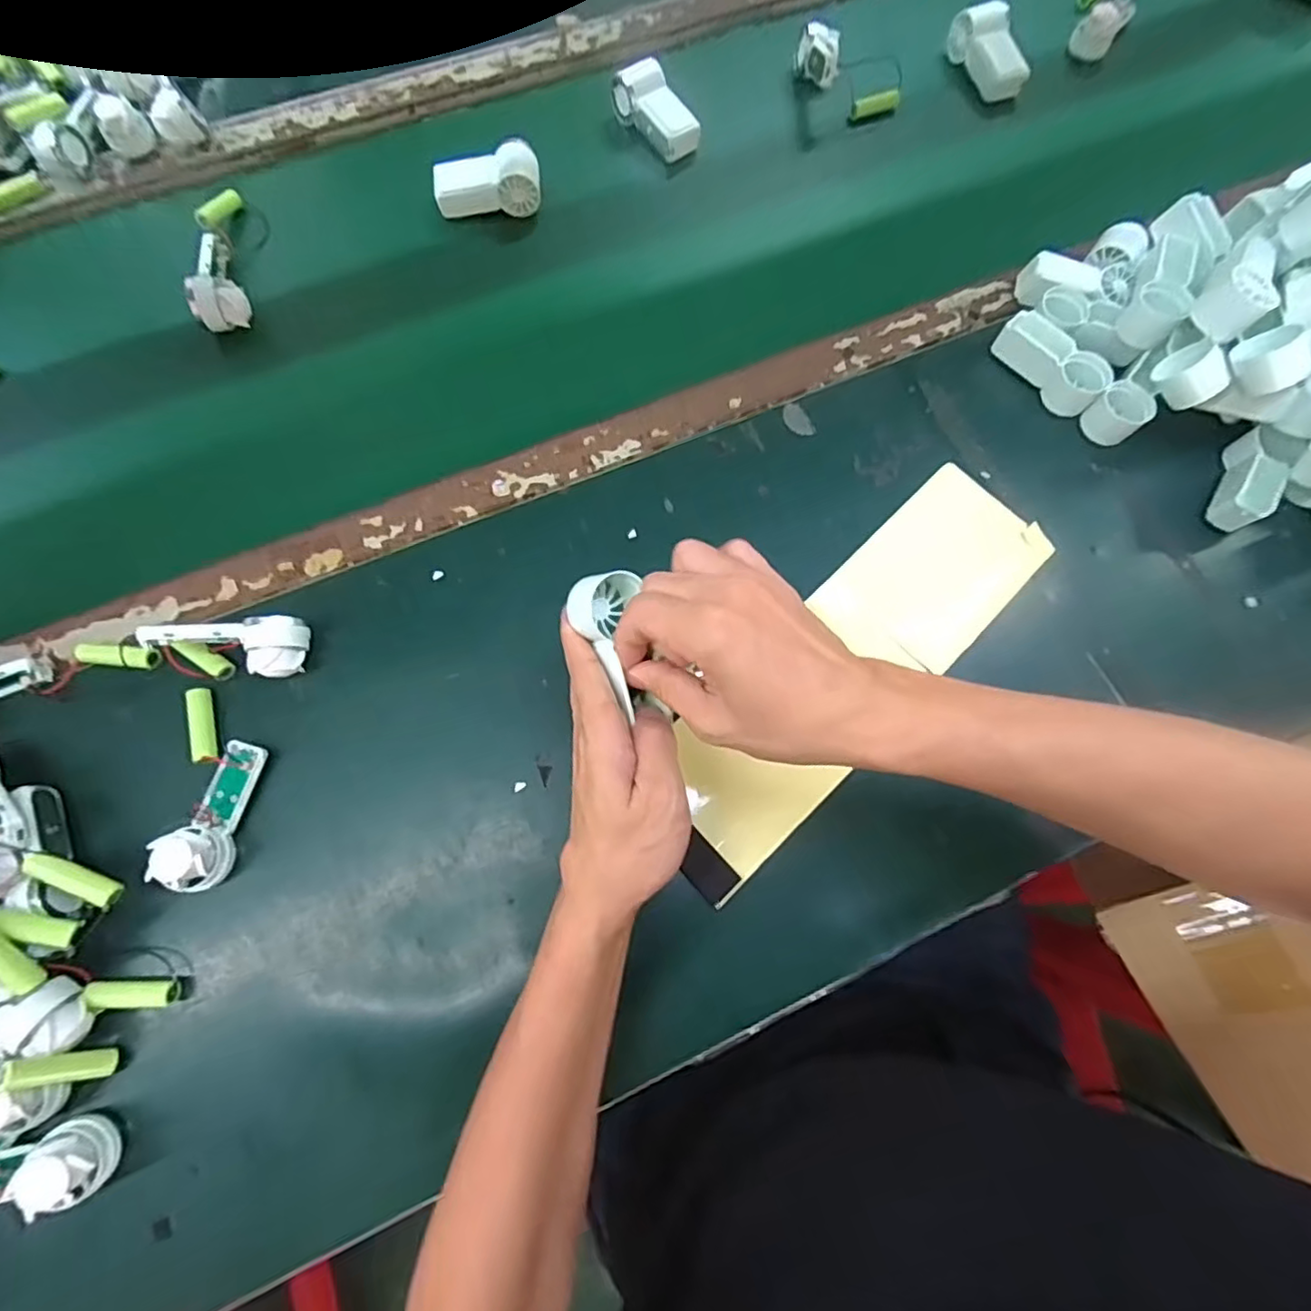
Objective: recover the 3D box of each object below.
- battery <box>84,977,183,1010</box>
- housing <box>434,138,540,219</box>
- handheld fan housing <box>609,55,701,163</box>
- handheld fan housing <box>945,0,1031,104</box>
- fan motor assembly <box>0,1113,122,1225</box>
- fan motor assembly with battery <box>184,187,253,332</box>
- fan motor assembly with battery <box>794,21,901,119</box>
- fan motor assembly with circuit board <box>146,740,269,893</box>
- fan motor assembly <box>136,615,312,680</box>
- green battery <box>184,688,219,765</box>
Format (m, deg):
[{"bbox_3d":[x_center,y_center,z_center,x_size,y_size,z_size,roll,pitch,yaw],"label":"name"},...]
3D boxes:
[{"bbox_3d":[-0.316,0.206,0.374,0.046,0.017,0.016,-3,74,-2],"label":"battery"},{"bbox_3d":[-0.151,-0.428,0.554,0.091,0.036,0.043,-3,74,-2],"label":"housing"},{"bbox_3d":[-0.002,-0.516,0.584,0.053,0.035,0.086,-28,76,-9],"label":"handheld fan housing"},{"bbox_3d":[0.338,-0.617,0.623,0.050,0.036,0.096,-7,74,-4],"label":"handheld fan housing"},{"bbox_3d":[-0.359,0.291,0.344,0.097,0.041,0.037,-11,74,-5],"label":"fan motor assembly"},{"bbox_3d":[-0.371,-0.343,0.525,0.036,0.037,0.143,-11,74,-5],"label":"fan motor assembly with battery"},{"bbox_3d":[0.189,-0.578,0.603,0.095,0.042,0.070,-5,74,-3],"label":"fan motor assembly with battery"},{"bbox_3d":[-0.283,0.101,0.391,0.032,0.033,0.092,8,73,1],"label":"fan motor assembly with circuit board"},{"bbox_3d":[-0.284,-0.005,0.414,0.093,0.036,0.040,-2,90,-20],"label":"fan motor assembly"},{"bbox_3d":[-0.305,0.046,0.413,0.014,0.014,0.051,-16,75,-6],"label":"green battery"}]

